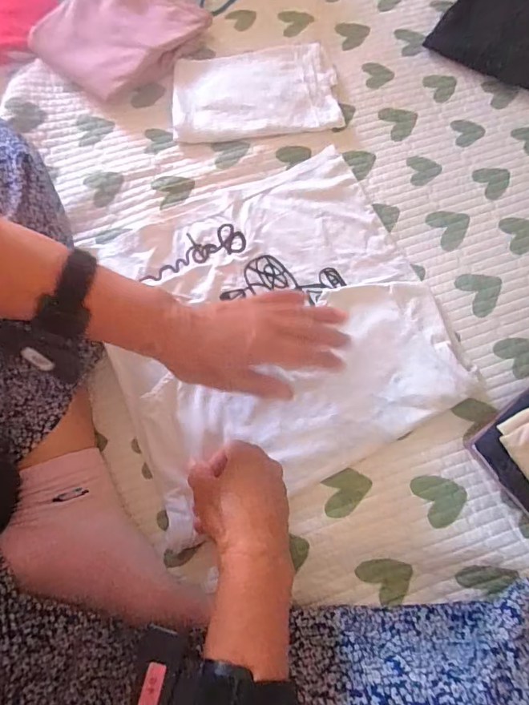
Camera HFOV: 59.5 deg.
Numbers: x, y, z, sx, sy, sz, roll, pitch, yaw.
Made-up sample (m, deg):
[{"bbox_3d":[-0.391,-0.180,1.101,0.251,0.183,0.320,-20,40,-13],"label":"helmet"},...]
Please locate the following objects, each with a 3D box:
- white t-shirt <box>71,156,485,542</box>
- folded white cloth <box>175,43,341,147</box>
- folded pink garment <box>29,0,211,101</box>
[{"bbox_3d":[0.004,-0.034,0.492,0.333,0.031,0.337,-22,73,-8],"label":"white t-shirt"},{"bbox_3d":[-0.014,-0.330,0.586,0.201,0.017,0.139,-6,71,-3],"label":"folded white cloth"},{"bbox_3d":[-0.187,-0.421,0.601,0.158,0.038,0.195,40,75,12],"label":"folded pink garment"}]

